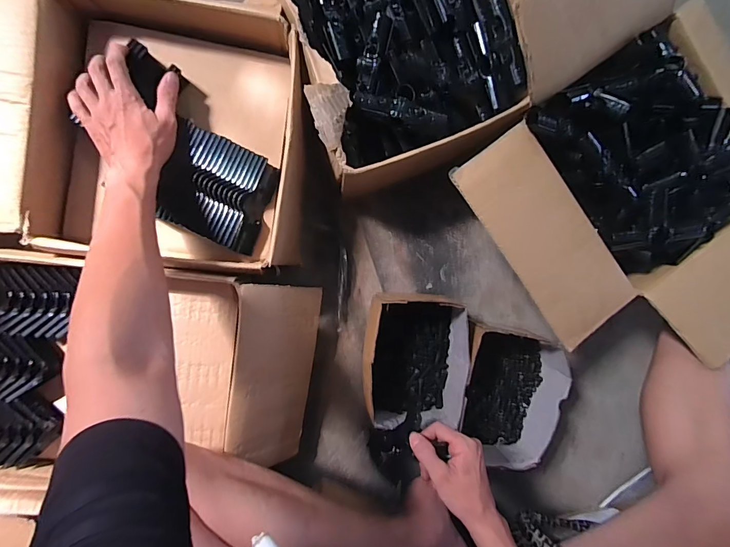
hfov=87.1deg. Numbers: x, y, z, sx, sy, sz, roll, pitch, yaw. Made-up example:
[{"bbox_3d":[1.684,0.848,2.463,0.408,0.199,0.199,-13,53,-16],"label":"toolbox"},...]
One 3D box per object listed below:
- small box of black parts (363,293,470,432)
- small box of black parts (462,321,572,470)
[{"bbox_3d":[0.074,0.135,0.616,0.153,0.098,0.198,3,93,-8],"label":"small box of black parts"},{"bbox_3d":[0.225,0.192,0.637,0.165,0.104,0.208,8,92,-8],"label":"small box of black parts"}]

